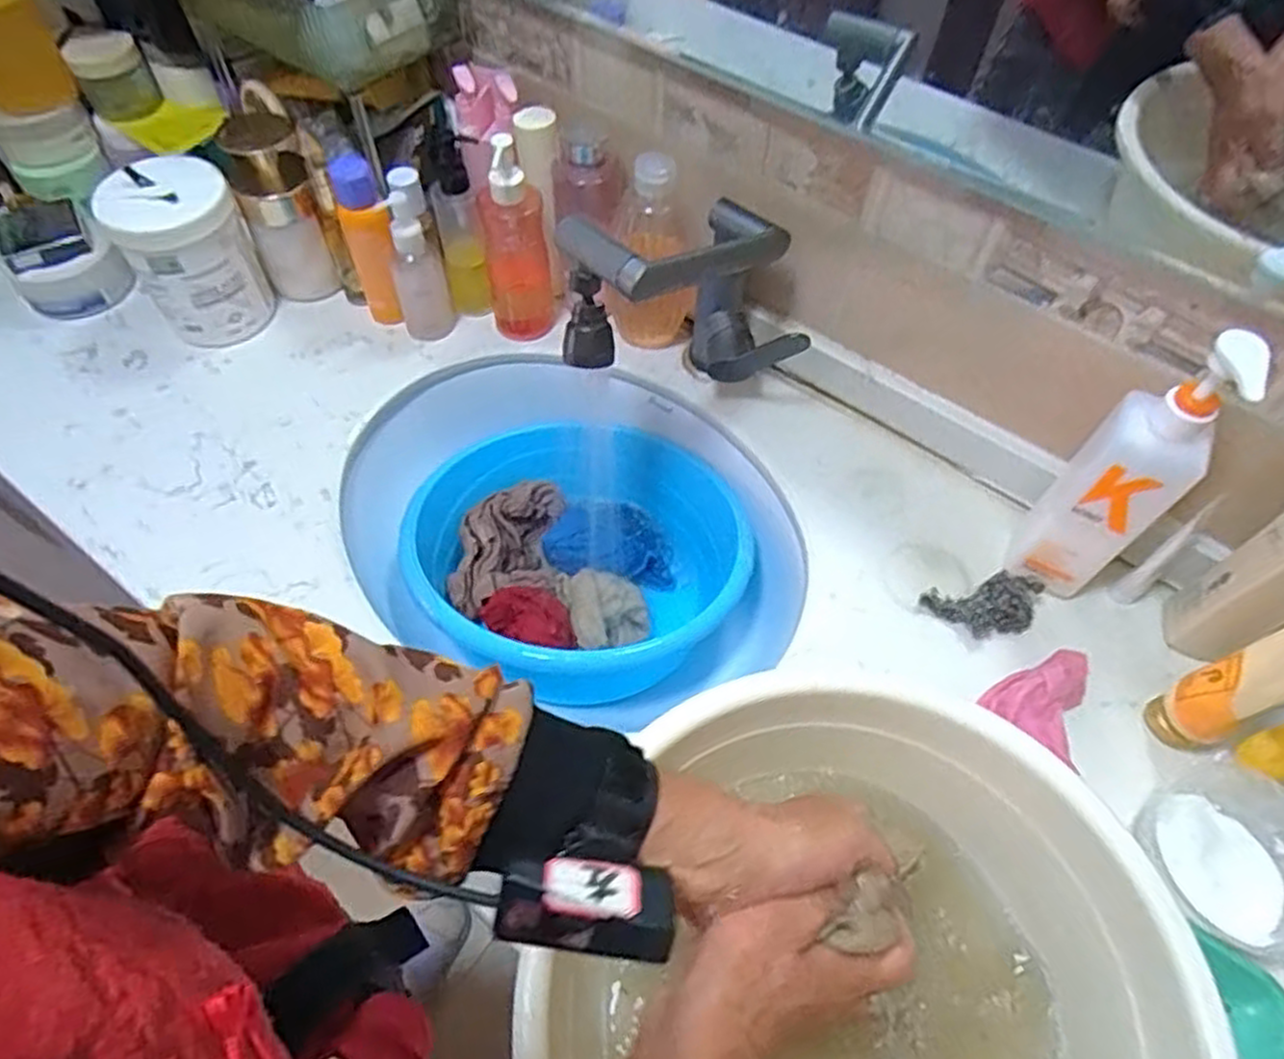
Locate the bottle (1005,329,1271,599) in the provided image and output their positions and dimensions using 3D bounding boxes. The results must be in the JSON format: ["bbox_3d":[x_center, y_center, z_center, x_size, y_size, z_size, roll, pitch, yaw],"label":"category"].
[{"bbox_3d":[0.341,-0.033,0.539,0.077,0.238,0.062,40,66,20],"label":"bottle"}]

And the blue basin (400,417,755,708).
[{"bbox_3d":[-0.060,0.024,0.745,0.297,0.149,0.281,0,59,-1],"label":"blue basin"}]

